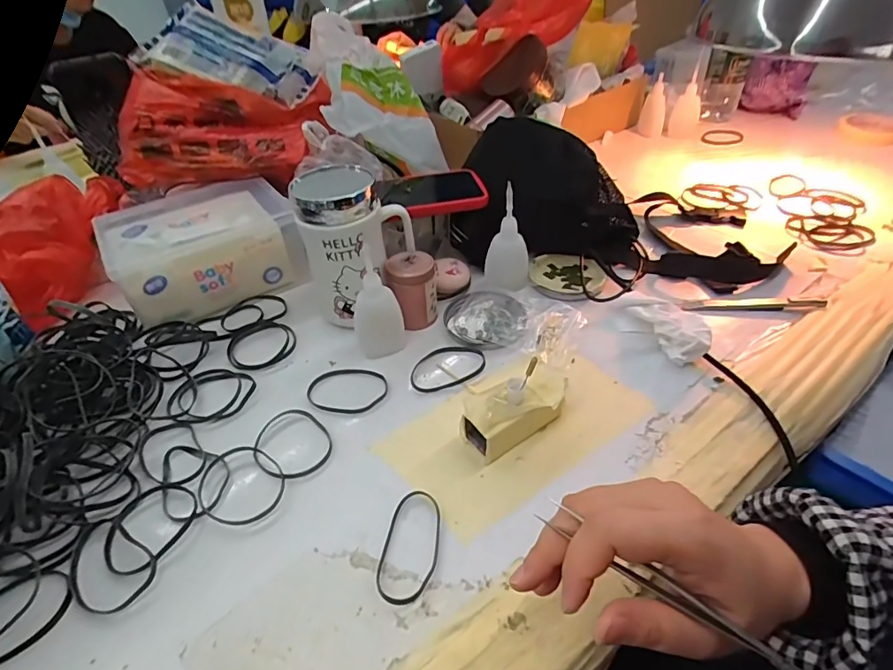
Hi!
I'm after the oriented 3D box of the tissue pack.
[{"bbox_3d":[-0.260,-0.096,0.544,0.176,0.084,0.151,-25,45,-22],"label":"tissue pack"}]

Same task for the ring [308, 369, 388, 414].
[{"bbox_3d":[-0.086,0.047,0.431,0.067,0.004,0.049,4,42,8],"label":"ring"}]

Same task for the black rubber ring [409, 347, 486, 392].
[{"bbox_3d":[0.001,0.027,0.447,0.070,0.004,0.048,-12,42,-10],"label":"black rubber ring"}]

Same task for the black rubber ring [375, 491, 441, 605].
[{"bbox_3d":[-0.023,0.136,0.323,0.036,0.007,0.074,6,42,11],"label":"black rubber ring"}]

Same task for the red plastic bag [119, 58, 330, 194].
[{"bbox_3d":[-0.254,-0.241,0.572,0.224,0.109,0.092,-4,41,-1],"label":"red plastic bag"}]

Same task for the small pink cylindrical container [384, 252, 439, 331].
[{"bbox_3d":[-0.033,-0.045,0.486,0.046,0.063,0.044,-5,41,-2],"label":"small pink cylindrical container"}]

